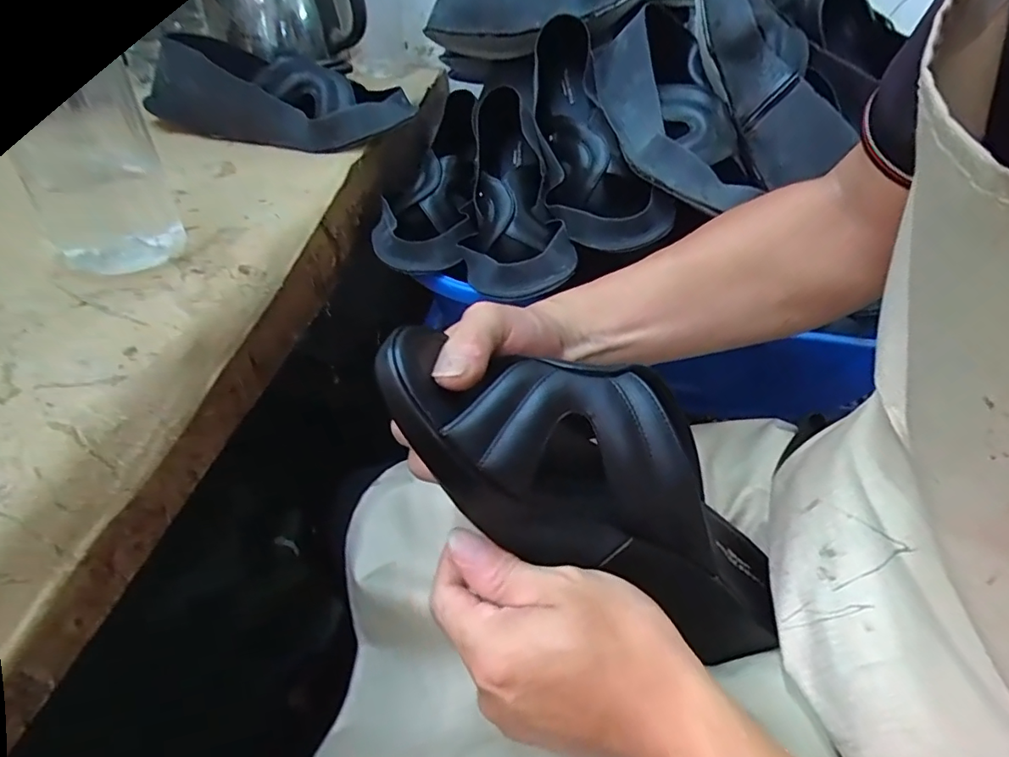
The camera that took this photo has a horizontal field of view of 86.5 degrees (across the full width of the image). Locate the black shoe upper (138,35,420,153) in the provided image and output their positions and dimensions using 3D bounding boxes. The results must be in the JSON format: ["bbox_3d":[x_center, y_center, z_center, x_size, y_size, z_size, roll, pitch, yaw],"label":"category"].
[{"bbox_3d":[-0.202,-0.268,0.504,0.221,0.074,0.085,3,42,-2],"label":"black shoe upper"}]

